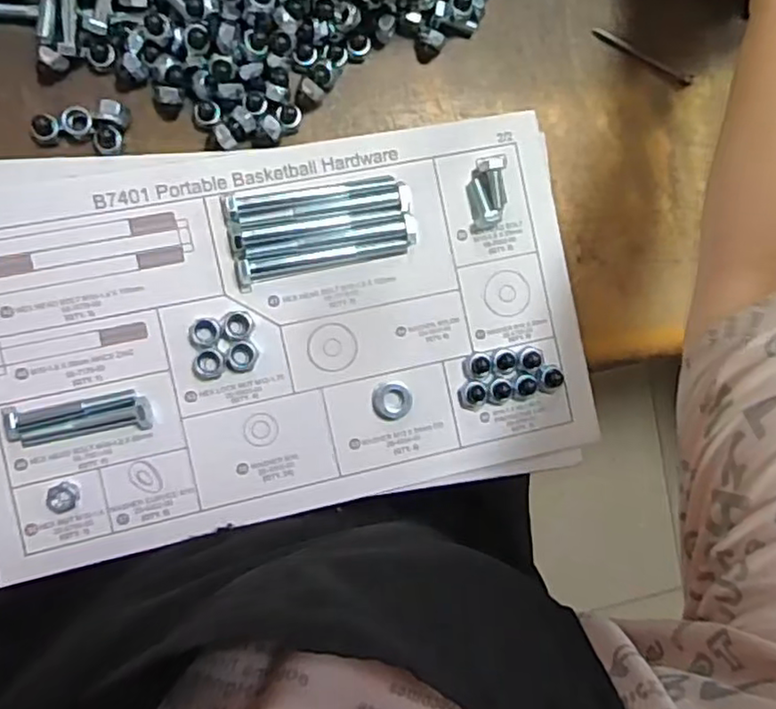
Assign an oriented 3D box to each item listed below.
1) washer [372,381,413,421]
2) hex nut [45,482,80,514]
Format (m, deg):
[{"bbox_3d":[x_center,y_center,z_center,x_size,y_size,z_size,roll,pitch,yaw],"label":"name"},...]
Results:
[{"bbox_3d":[0.003,0.030,0.413,0.026,0.010,0.024,0,92,-10],"label":"washer"},{"bbox_3d":[-0.190,0.084,0.381,0.018,0.006,0.017,-20,95,-9],"label":"hex nut"}]

